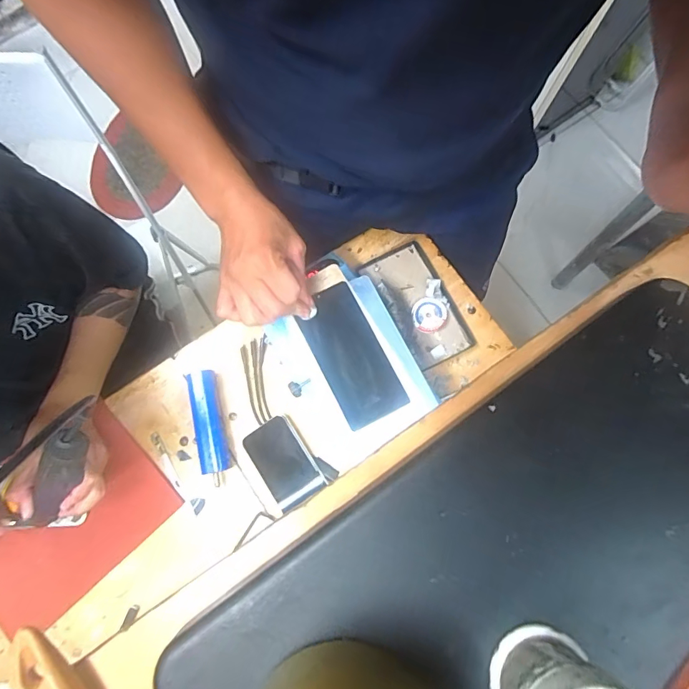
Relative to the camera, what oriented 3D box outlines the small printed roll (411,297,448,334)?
[{"bbox_3d":[0.118,-0.040,0.608,0.047,0.014,0.047,0,78,1],"label":"small printed roll"}]

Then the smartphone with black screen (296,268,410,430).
[{"bbox_3d":[0.001,0.000,0.469,0.075,0.010,0.169,-21,79,-4],"label":"smartphone with black screen"}]

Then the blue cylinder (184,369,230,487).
[{"bbox_3d":[-0.179,0.107,0.577,0.036,0.027,0.145,-12,78,-2],"label":"blue cylinder"}]

